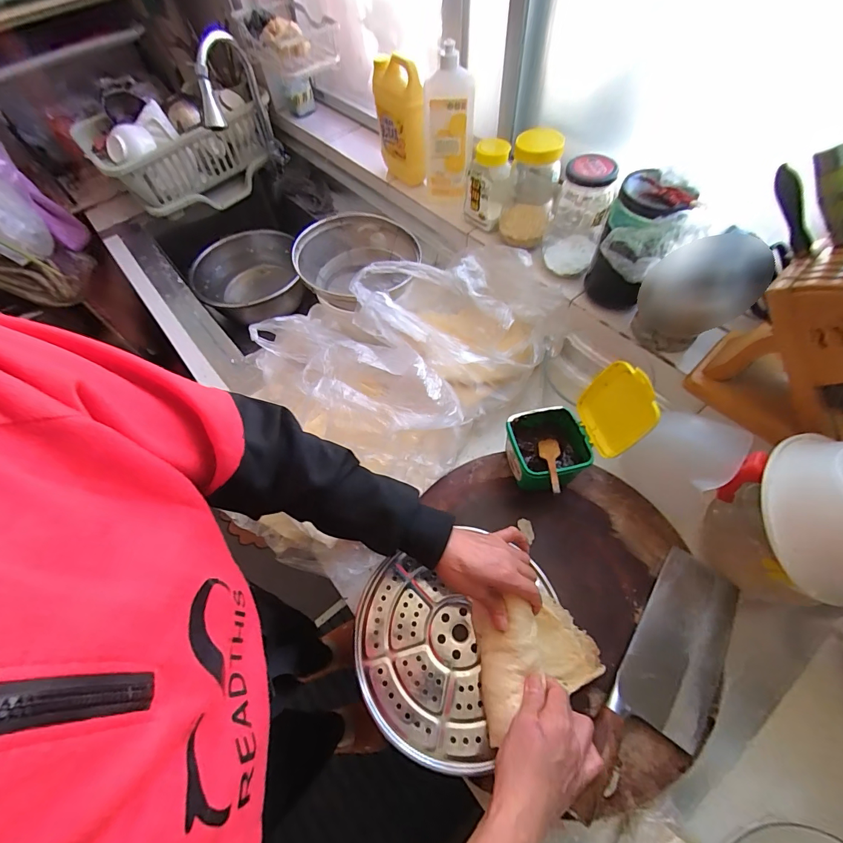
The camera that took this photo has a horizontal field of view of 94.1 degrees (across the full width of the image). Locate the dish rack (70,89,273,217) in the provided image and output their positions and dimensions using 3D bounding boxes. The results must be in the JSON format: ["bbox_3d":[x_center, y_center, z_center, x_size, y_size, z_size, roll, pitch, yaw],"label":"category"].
[{"bbox_3d":[-0.586,-0.673,1.005,0.433,0.175,0.243,-24,61,-10],"label":"dish rack"}]

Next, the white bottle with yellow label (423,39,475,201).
[{"bbox_3d":[0.049,-0.510,0.705,0.089,0.211,0.086,0,59,3],"label":"white bottle with yellow label"}]

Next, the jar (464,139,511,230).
[{"bbox_3d":[0.119,-0.431,0.714,0.080,0.125,0.075,7,60,7],"label":"jar"}]

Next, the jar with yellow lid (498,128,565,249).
[{"bbox_3d":[0.181,-0.383,0.657,0.081,0.161,0.096,4,60,6],"label":"jar with yellow lid"}]

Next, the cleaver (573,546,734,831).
[{"bbox_3d":[0.264,0.281,0.422,0.090,0.034,0.290,33,67,21],"label":"cleaver"}]

